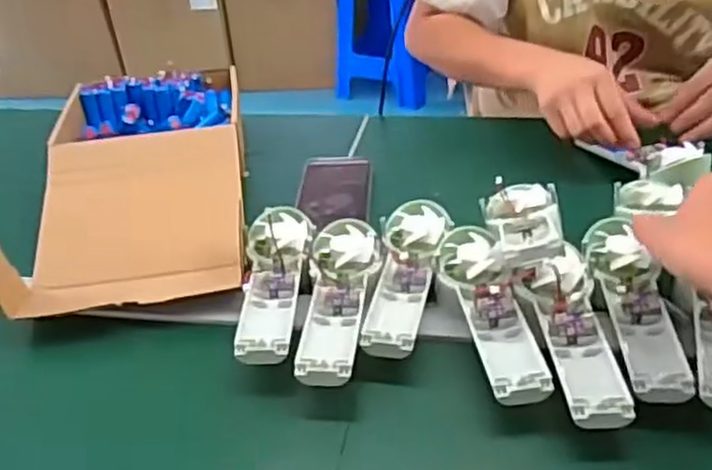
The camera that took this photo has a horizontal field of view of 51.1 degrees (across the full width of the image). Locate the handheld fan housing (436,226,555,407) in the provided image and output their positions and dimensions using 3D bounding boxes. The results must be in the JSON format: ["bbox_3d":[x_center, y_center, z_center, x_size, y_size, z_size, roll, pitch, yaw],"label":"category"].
[{"bbox_3d":[0.106,0.055,0.577,0.051,0.032,0.175,-9,34,-6],"label":"handheld fan housing"}]

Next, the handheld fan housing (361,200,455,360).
[{"bbox_3d":[0.043,0.031,0.627,0.059,0.031,0.179,3,34,11],"label":"handheld fan housing"}]

